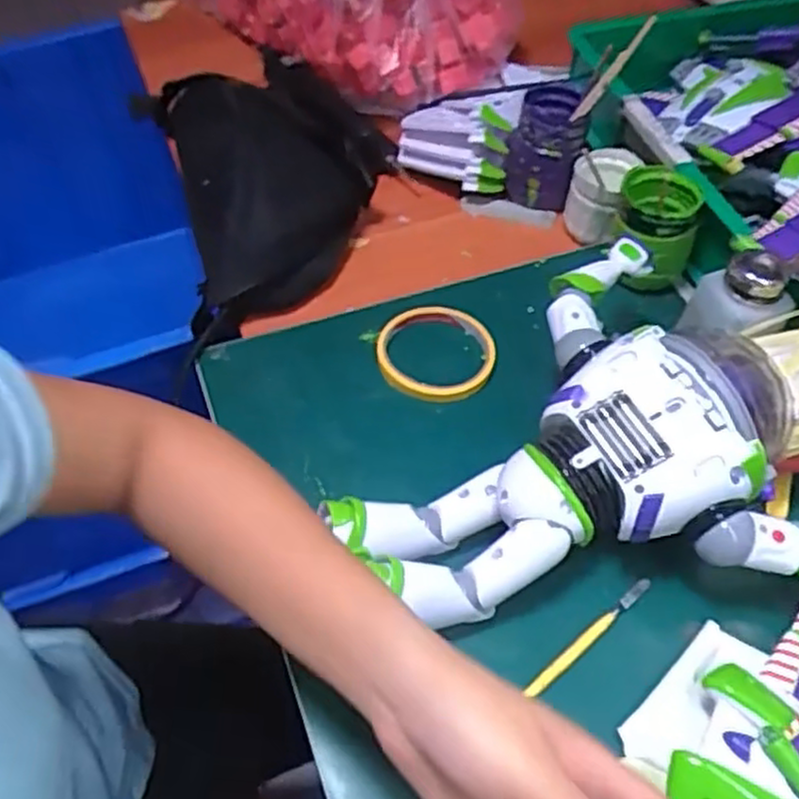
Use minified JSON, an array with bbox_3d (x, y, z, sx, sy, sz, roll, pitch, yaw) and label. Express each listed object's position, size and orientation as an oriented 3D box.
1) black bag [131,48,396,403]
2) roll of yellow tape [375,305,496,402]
[{"bbox_3d":[-0.115,-0.231,0.699,0.215,0.081,0.335,-14,54,-11],"label":"black bag"},{"bbox_3d":[0.028,-0.036,0.578,0.089,0.014,0.084,0,52,0],"label":"roll of yellow tape"}]

